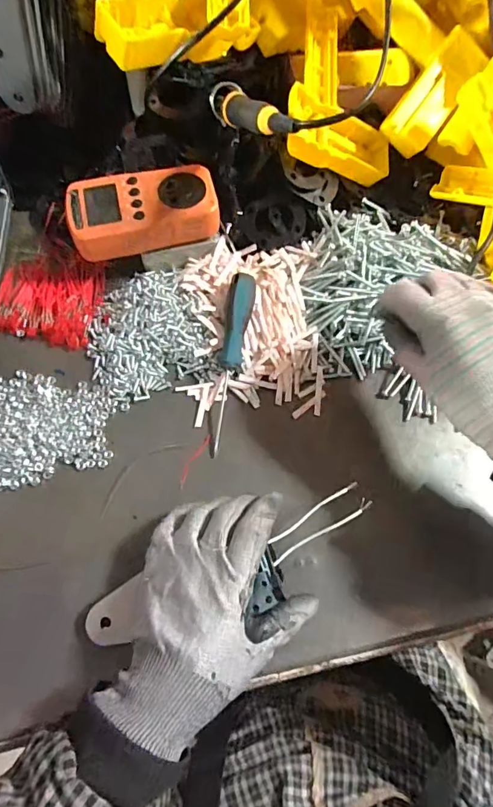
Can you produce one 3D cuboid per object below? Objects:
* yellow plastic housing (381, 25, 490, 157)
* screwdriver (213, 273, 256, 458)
[{"bbox_3d":[0.174,-0.286,0.427,0.043,0.029,0.106,39,100,11],"label":"yellow plastic housing"},{"bbox_3d":[-0.014,-0.036,0.396,0.021,0.016,0.153,9,87,2],"label":"screwdriver"}]

